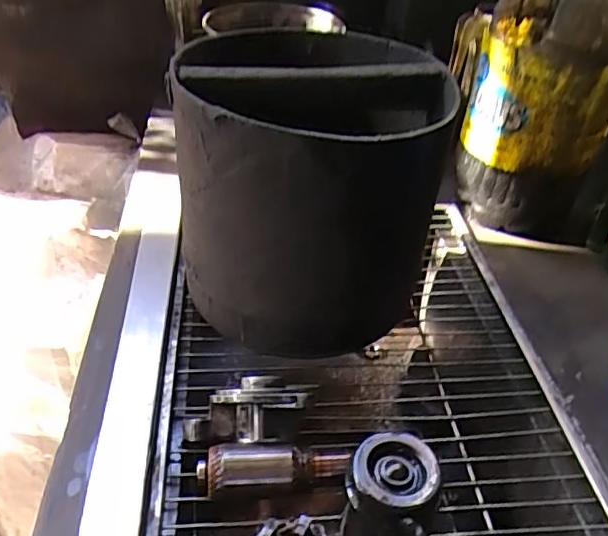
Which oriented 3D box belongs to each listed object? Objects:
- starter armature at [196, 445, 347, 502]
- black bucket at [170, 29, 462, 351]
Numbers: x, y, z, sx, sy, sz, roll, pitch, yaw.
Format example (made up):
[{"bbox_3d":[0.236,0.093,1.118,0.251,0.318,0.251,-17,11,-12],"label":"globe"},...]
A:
[{"bbox_3d":[-0.028,0.191,0.526,0.138,0.049,0.043,4,38,-3],"label":"starter armature"},{"bbox_3d":[-0.002,-0.086,0.668,0.271,0.302,0.290,4,38,-3],"label":"black bucket"}]

